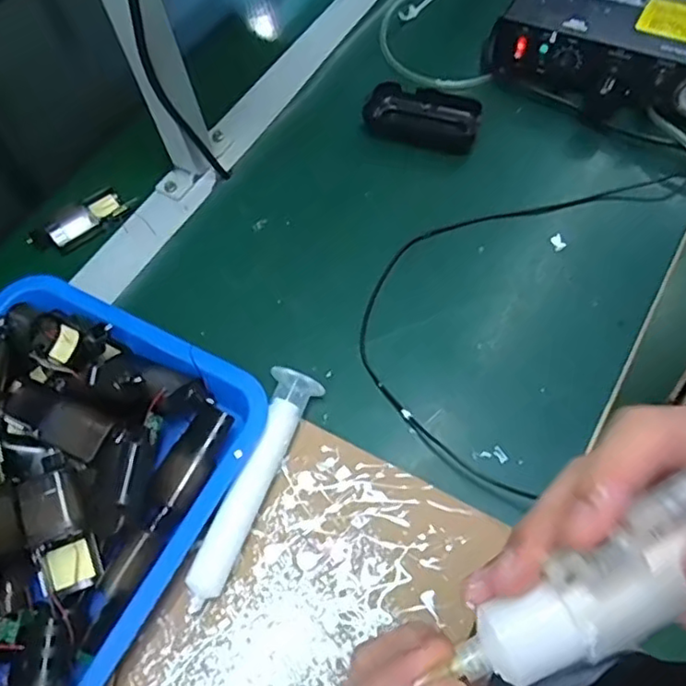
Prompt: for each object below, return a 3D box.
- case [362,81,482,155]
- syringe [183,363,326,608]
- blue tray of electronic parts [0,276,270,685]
[{"bbox_3d":[0.076,-0.220,0.604,0.109,0.023,0.060,16,64,14],"label":"case"},{"bbox_3d":[-0.064,0.094,0.430,0.034,0.026,0.166,18,64,14],"label":"syringe"},{"bbox_3d":[-0.228,0.110,0.410,0.249,0.061,0.319,22,65,16],"label":"blue tray of electronic parts"}]

